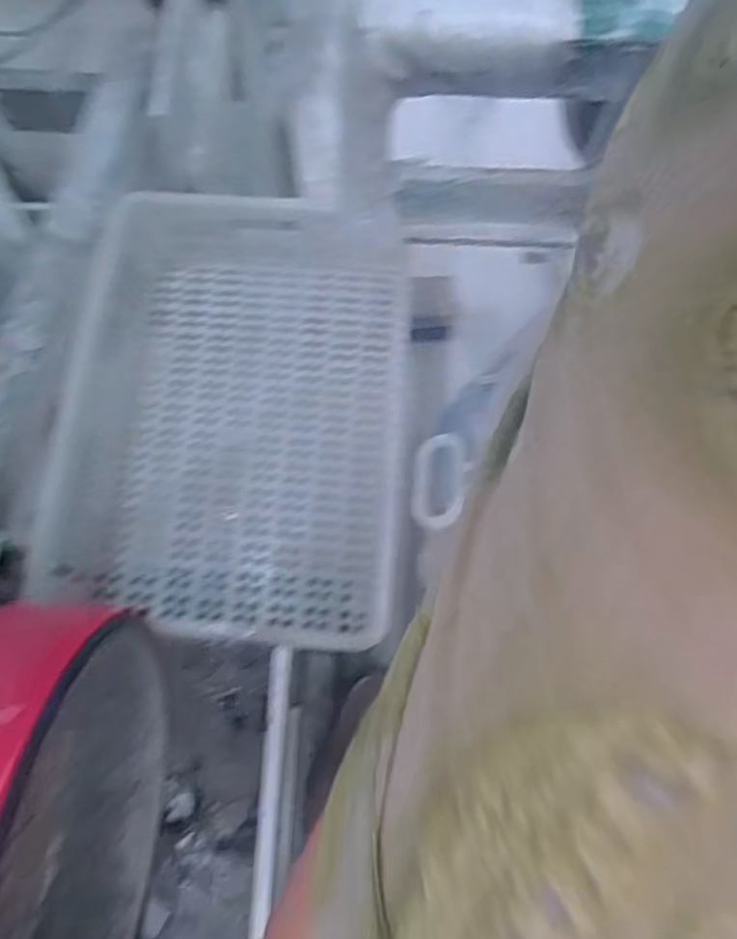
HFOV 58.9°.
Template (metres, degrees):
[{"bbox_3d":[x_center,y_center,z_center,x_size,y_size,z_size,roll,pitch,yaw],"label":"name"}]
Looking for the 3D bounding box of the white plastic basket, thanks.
[{"bbox_3d":[-0.181,-0.082,0.873,0.450,0.138,0.546,4,72,0],"label":"white plastic basket"}]

